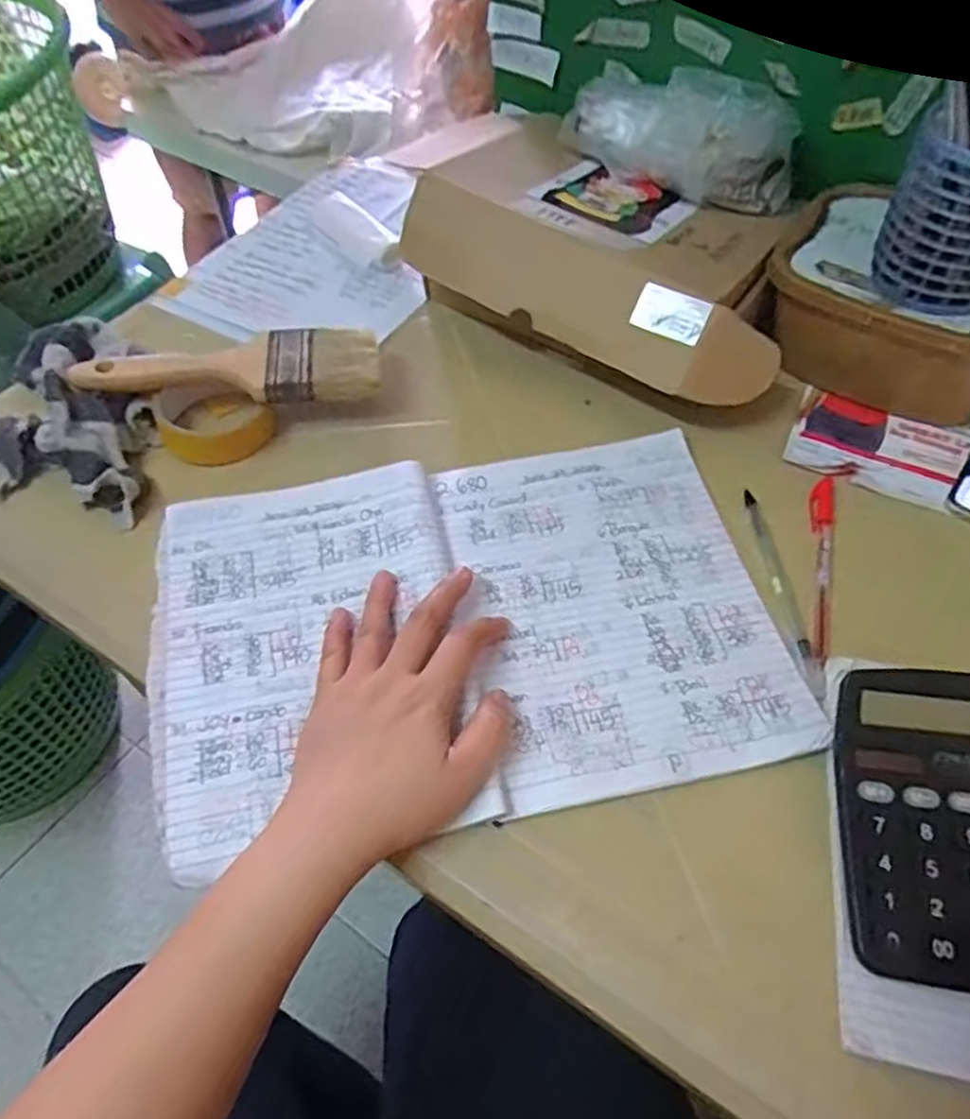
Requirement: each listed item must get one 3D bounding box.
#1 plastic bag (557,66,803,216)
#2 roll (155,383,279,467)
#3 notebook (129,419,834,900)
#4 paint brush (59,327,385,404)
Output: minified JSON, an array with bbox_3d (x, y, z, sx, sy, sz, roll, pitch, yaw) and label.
[{"bbox_3d":[0.143,-0.332,0.576,0.186,0.085,0.071,26,59,18],"label":"plastic bag"},{"bbox_3d":[-0.205,-0.105,0.557,0.071,0.028,0.070,-1,53,1],"label":"roll"},{"bbox_3d":[-0.014,0.034,0.460,0.368,0.019,0.245,-9,54,-6],"label":"notebook"},{"bbox_3d":[-0.185,-0.150,0.555,0.217,0.022,0.070,0,55,1],"label":"paint brush"}]

